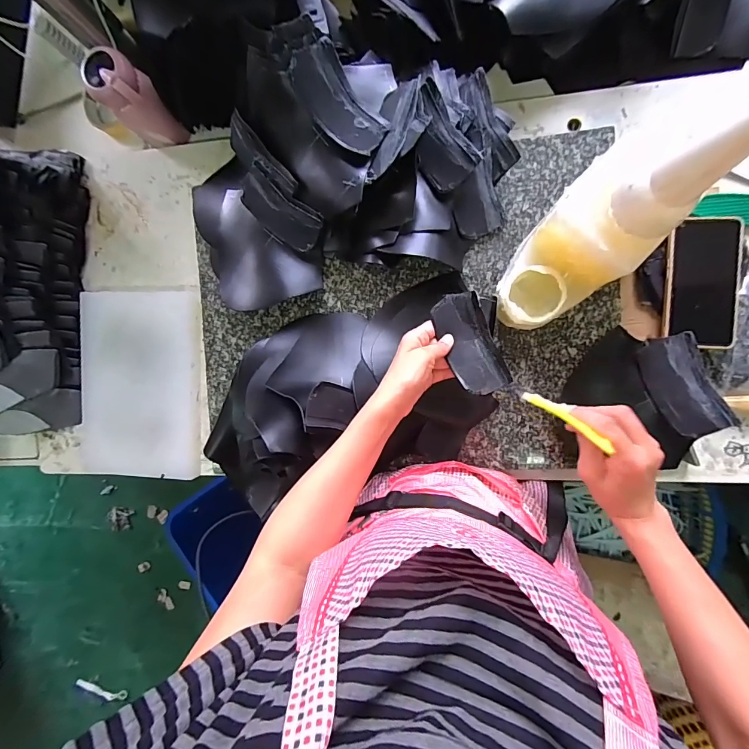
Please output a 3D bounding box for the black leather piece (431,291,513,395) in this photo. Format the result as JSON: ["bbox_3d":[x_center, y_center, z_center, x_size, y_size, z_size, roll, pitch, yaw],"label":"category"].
[{"bbox_3d":[0.114,-0.038,0.453,0.058,0.020,0.124,-23,82,7],"label":"black leather piece"}]

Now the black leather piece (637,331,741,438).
[{"bbox_3d":[0.373,0.013,0.461,0.064,0.008,0.120,-29,75,43],"label":"black leather piece"}]

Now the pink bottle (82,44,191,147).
[{"bbox_3d":[-0.343,-0.392,0.550,0.073,0.119,0.068,-44,86,9],"label":"pink bottle"}]

